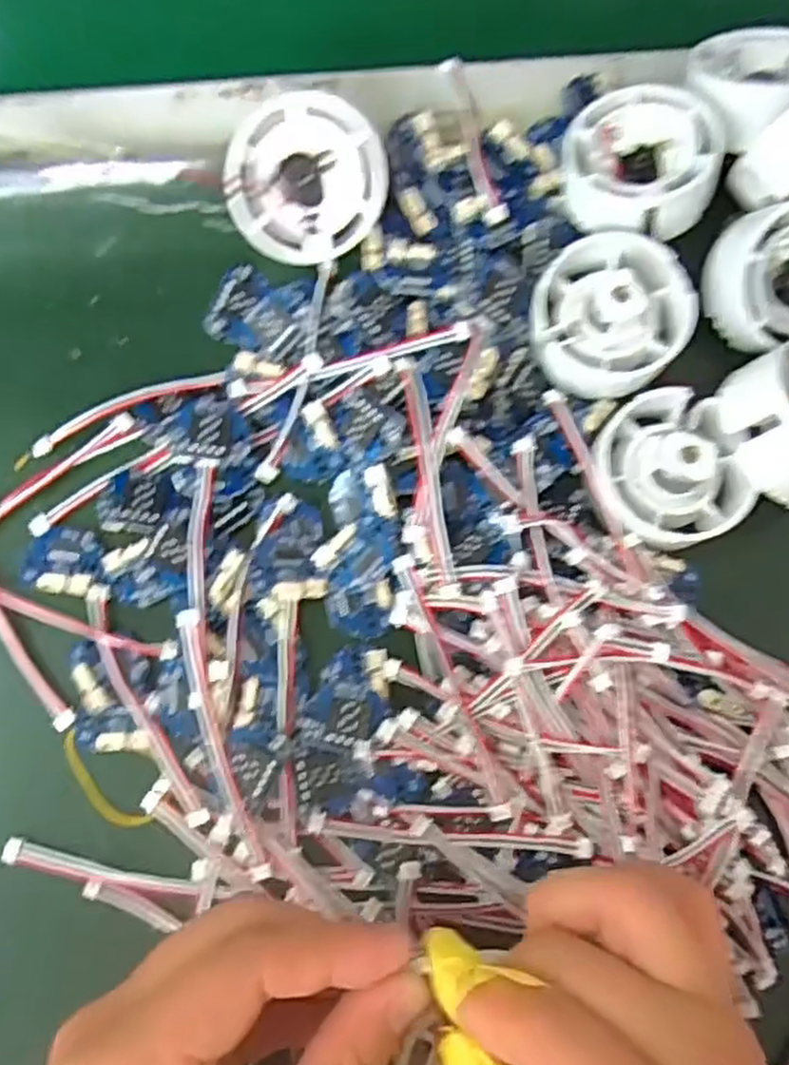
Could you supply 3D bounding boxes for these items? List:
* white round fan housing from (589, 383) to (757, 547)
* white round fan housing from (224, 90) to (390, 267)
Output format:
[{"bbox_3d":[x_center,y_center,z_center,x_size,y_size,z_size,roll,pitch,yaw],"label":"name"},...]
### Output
[{"bbox_3d":[0.096,-0.022,0.266,0.048,0.028,0.053,-21,76,-6],"label":"white round fan housing"},{"bbox_3d":[-0.032,-0.128,0.276,0.055,0.054,0.012,-6,30,-12],"label":"white round fan housing"}]

